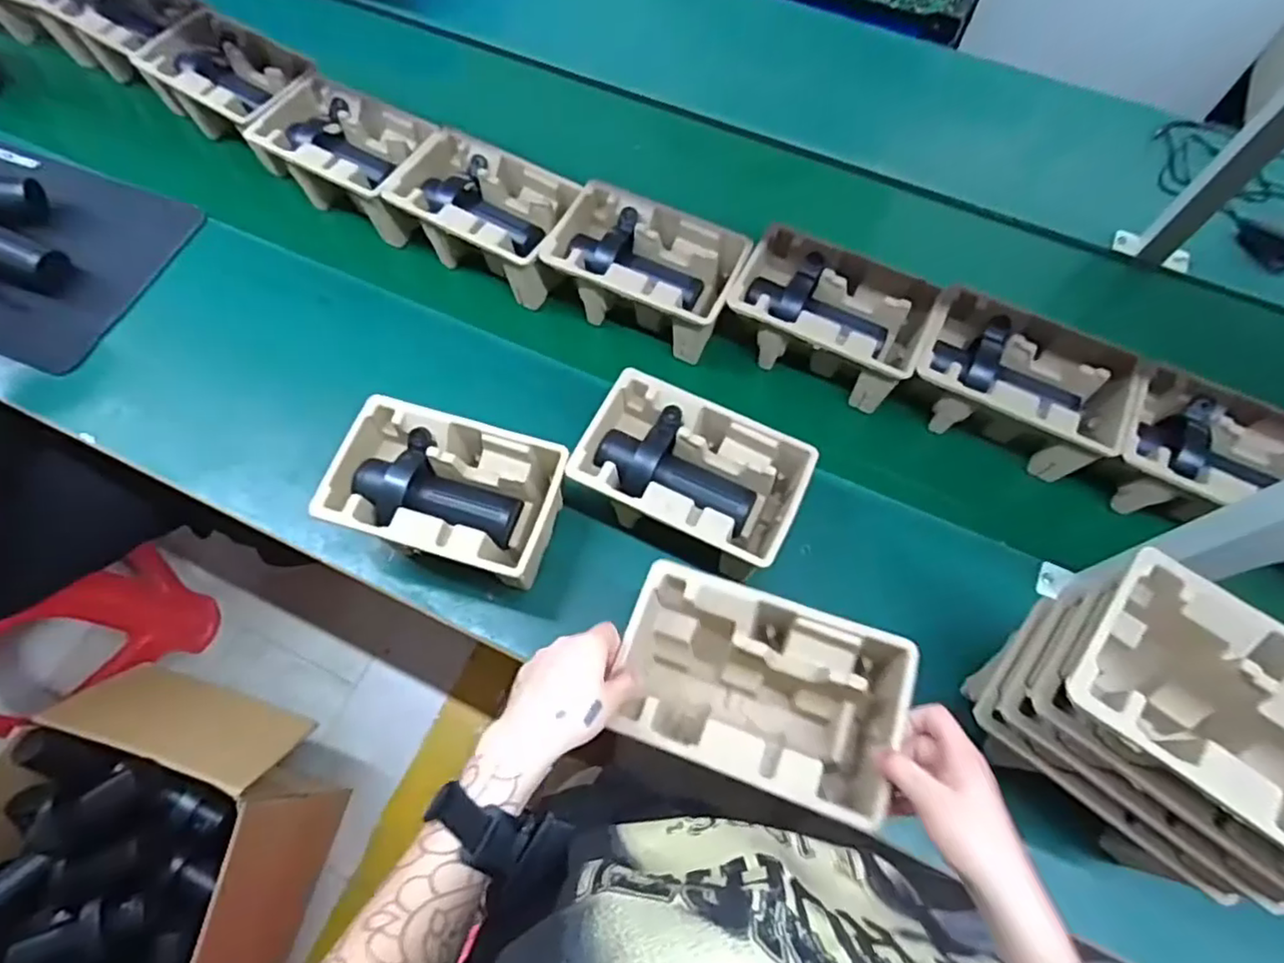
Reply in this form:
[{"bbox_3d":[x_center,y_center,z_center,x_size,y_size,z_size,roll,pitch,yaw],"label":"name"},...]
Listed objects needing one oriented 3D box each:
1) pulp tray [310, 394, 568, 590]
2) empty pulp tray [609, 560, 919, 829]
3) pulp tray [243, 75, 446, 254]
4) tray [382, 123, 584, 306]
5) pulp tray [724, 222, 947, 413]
[{"bbox_3d":[-0.200,0.017,0.685,0.224,0.095,0.145,16,67,5],"label":"pulp tray"},{"bbox_3d":[0.093,0.179,0.556,0.221,0.129,0.142,18,68,6],"label":"empty pulp tray"},{"bbox_3d":[-0.401,-0.443,0.893,0.236,0.095,0.150,27,69,10],"label":"pulp tray"},{"bbox_3d":[-0.199,-0.343,0.853,0.224,0.097,0.147,26,69,10],"label":"tray"},{"bbox_3d":[0.222,-0.197,0.785,0.220,0.098,0.133,26,69,9],"label":"pulp tray"}]

